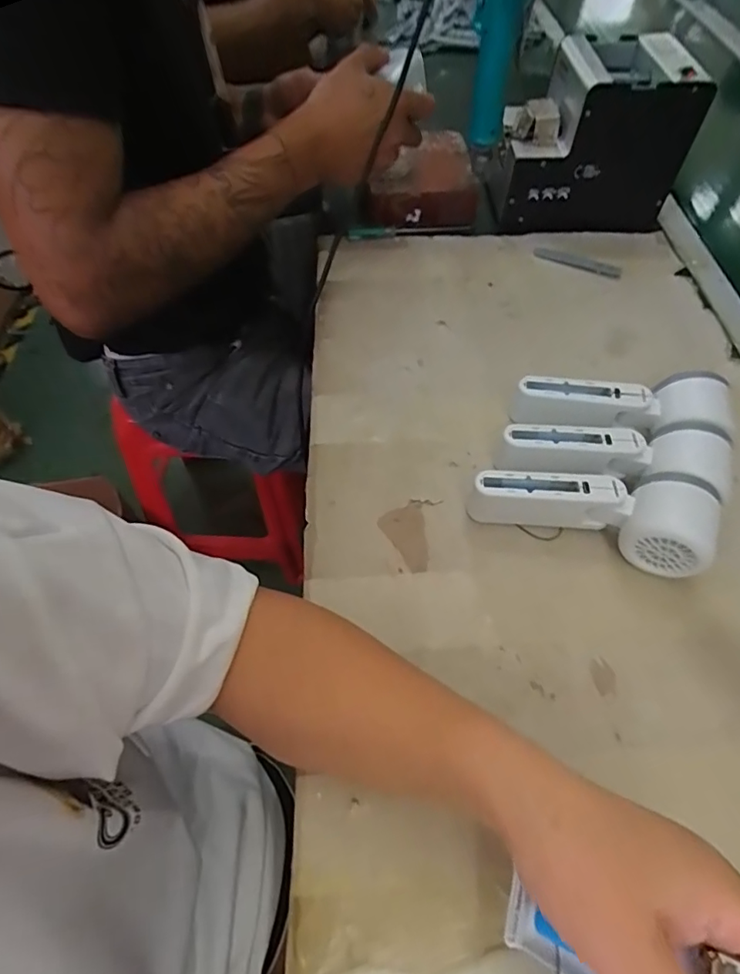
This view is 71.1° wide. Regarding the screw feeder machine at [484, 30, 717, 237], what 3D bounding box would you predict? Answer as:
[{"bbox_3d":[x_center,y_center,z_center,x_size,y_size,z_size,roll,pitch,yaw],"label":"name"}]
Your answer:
[{"bbox_3d":[0.231,-0.373,0.560,0.188,0.147,0.109,-2,56,-5],"label":"screw feeder machine"}]

